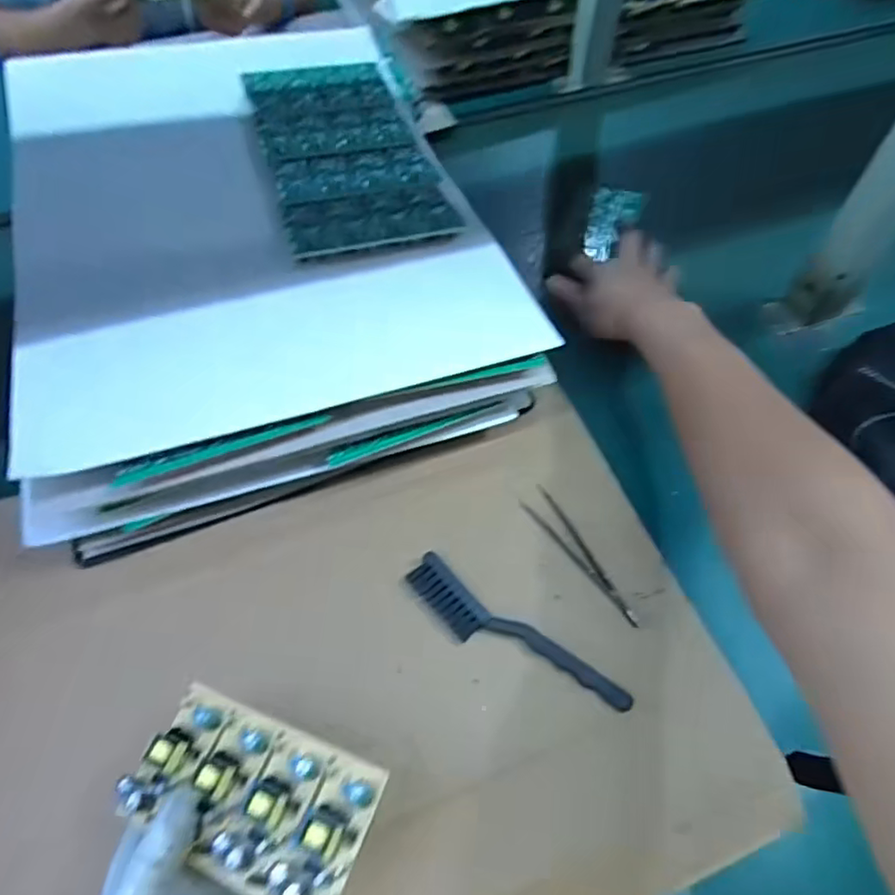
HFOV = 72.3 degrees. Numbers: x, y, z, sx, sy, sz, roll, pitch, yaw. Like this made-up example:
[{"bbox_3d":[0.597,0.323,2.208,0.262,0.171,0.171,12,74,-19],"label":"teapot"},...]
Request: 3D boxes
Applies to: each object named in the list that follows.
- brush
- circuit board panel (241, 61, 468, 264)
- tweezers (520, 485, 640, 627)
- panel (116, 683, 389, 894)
[{"bbox_3d":[0.044,0.134,0.423,0.167,0.016,0.036,33,64,18],"label":"brush"},{"bbox_3d":[-0.092,-0.267,0.543,0.132,0.012,0.268,-14,59,-12],"label":"circuit board panel"},{"bbox_3d":[0.099,0.080,0.456,0.022,0.004,0.120,-30,64,-17],"label":"tweezers"},{"bbox_3d":[-0.106,0.180,0.322,0.135,0.019,0.073,14,52,22],"label":"panel"}]

